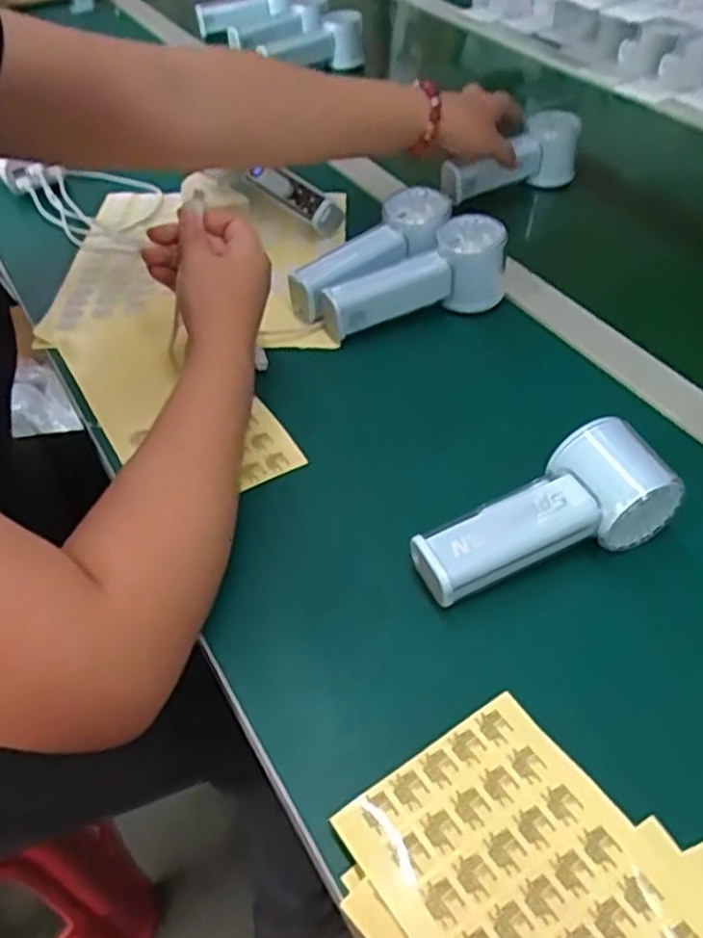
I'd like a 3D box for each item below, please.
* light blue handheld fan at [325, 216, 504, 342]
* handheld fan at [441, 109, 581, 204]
[{"bbox_3d":[0.048,-0.149,0.595,0.151,0.064,0.050,-14,48,-15],"label":"light blue handheld fan"},{"bbox_3d":[0.161,-0.305,0.751,0.162,0.057,0.048,-26,52,-25],"label":"handheld fan"}]

